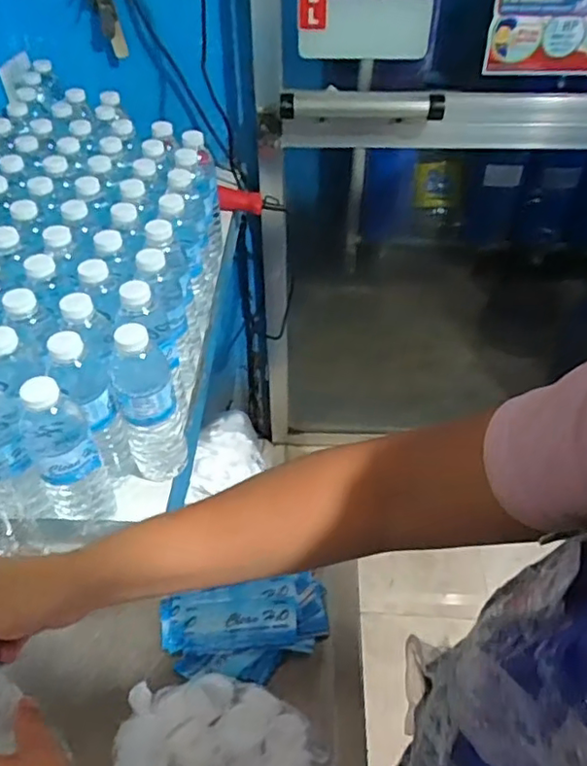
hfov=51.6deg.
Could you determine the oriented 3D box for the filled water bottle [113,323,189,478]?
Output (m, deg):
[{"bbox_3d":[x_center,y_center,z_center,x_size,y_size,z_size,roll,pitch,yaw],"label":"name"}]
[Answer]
[{"bbox_3d":[-0.156,0.018,0.657,0.065,0.207,0.066,-14,47,-13],"label":"filled water bottle"}]

